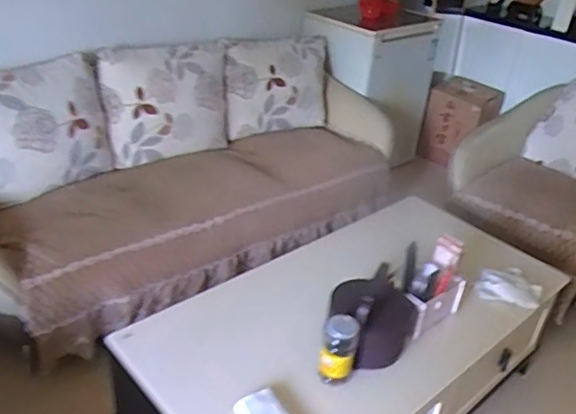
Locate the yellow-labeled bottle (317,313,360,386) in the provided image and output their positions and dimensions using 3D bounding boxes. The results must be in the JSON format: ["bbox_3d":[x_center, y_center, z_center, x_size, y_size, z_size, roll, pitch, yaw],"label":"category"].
[{"bbox_3d":[0.121,0.347,1.360,0.081,0.162,0.082,14,32,13],"label":"yellow-labeled bottle"}]

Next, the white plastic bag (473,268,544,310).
[{"bbox_3d":[0.681,0.245,1.741,0.191,0.051,0.118,12,32,10],"label":"white plastic bag"}]

